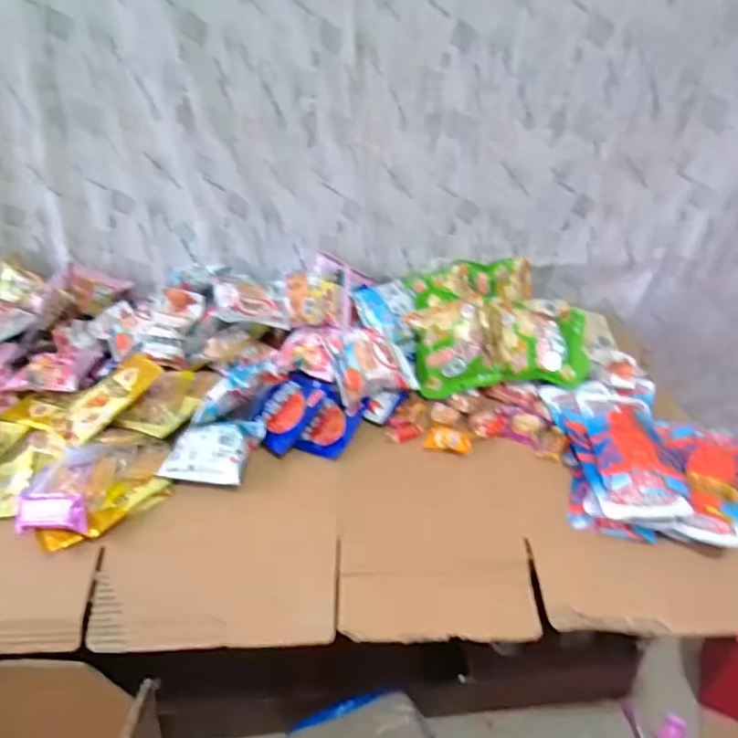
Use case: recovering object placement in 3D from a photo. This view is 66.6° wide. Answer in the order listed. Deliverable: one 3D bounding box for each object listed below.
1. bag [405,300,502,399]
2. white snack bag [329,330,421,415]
[{"bbox_3d":[0.135,-0.033,0.888,0.132,0.042,0.147,-12,74,5],"label":"bag"},{"bbox_3d":[-0.001,-0.008,0.854,0.115,0.033,0.118,-18,75,-17],"label":"white snack bag"}]

